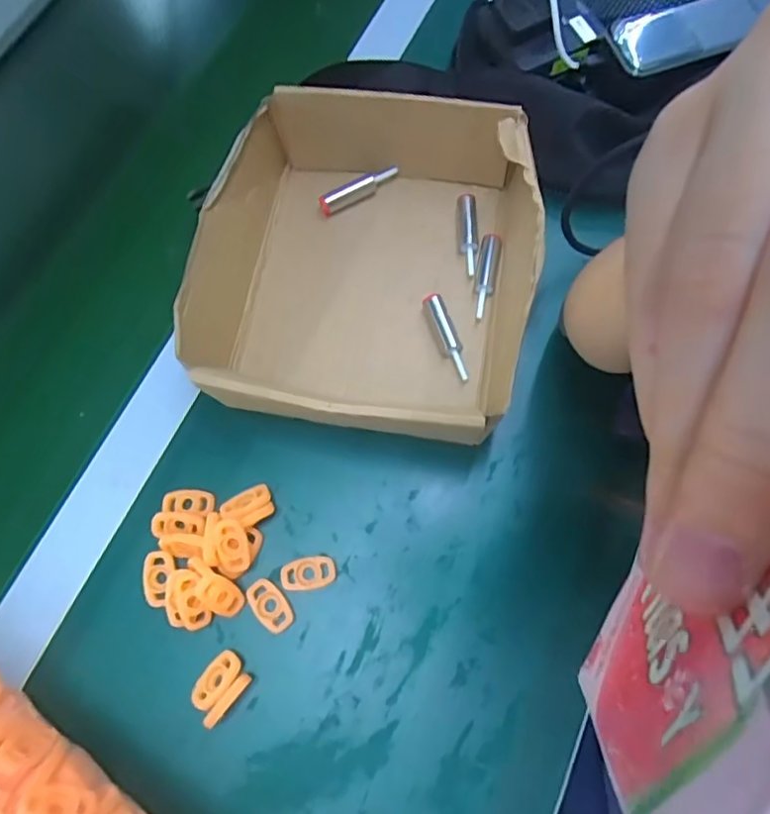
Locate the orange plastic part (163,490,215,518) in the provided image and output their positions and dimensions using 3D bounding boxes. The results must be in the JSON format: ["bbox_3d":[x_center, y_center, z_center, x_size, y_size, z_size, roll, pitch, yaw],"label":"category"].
[{"bbox_3d":[-0.124,0.060,0.357,0.032,0.004,0.017,7,55,4],"label":"orange plastic part"}]

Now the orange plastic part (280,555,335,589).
[{"bbox_3d":[-0.047,0.100,0.341,0.033,0.005,0.018,-10,71,-1],"label":"orange plastic part"}]

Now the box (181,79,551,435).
[{"bbox_3d":[-0.013,-0.090,0.370,0.201,0.075,0.214,6,71,5],"label":"box"}]

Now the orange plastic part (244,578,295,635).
[{"bbox_3d":[-0.069,0.119,0.335,0.020,0.004,0.032,-37,73,-10],"label":"orange plastic part"}]

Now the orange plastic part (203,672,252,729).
[{"bbox_3d":[-0.088,0.165,0.317,0.008,0.012,0.030,37,76,14],"label":"orange plastic part"}]

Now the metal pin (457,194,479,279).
[{"bbox_3d":[0.061,-0.124,0.407,0.013,0.012,0.061,-4,85,1],"label":"metal pin"}]

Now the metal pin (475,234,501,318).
[{"bbox_3d":[0.071,-0.092,0.401,0.014,0.018,0.061,10,72,6],"label":"metal pin"}]

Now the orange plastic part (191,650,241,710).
[{"bbox_3d":[-0.097,0.155,0.321,0.019,0.004,0.032,27,66,31],"label":"orange plastic part"}]

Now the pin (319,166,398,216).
[{"bbox_3d":[-0.019,-0.163,0.424,0.065,0.018,0.015,-28,72,-7],"label":"pin"}]

